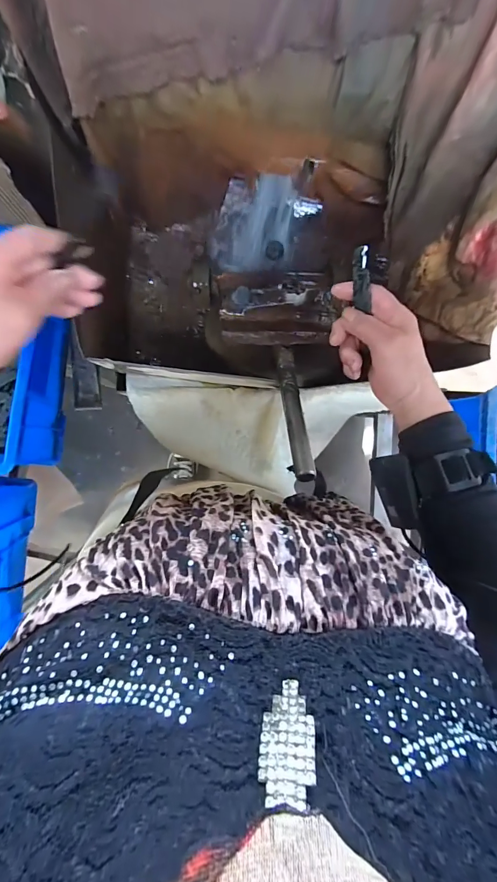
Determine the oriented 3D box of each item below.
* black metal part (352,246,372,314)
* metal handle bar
[{"bbox_3d":[0.110,-0.158,0.356,0.013,0.010,0.055,-16,113,-6],"label":"black metal part"},{"bbox_3d":[0.048,-0.036,0.388,0.020,0.014,0.172,0,54,-6],"label":"metal handle bar"}]

